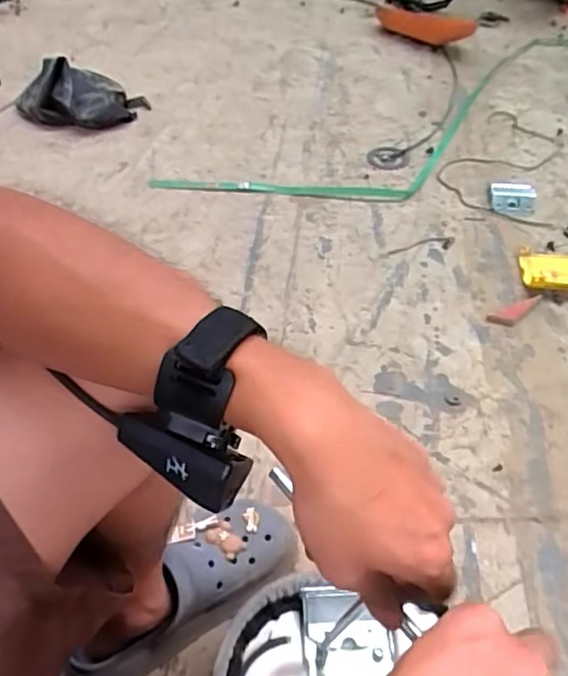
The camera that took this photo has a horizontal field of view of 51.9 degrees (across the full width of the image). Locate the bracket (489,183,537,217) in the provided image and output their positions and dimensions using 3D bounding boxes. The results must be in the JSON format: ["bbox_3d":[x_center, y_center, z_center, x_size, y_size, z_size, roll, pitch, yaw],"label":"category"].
[{"bbox_3d":[0.449,-0.277,1.146,0.084,0.019,0.086,11,51,11],"label":"bracket"}]

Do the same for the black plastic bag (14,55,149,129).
[{"bbox_3d":[-0.470,-0.549,1.308,0.263,0.140,0.160,20,53,20],"label":"black plastic bag"}]

